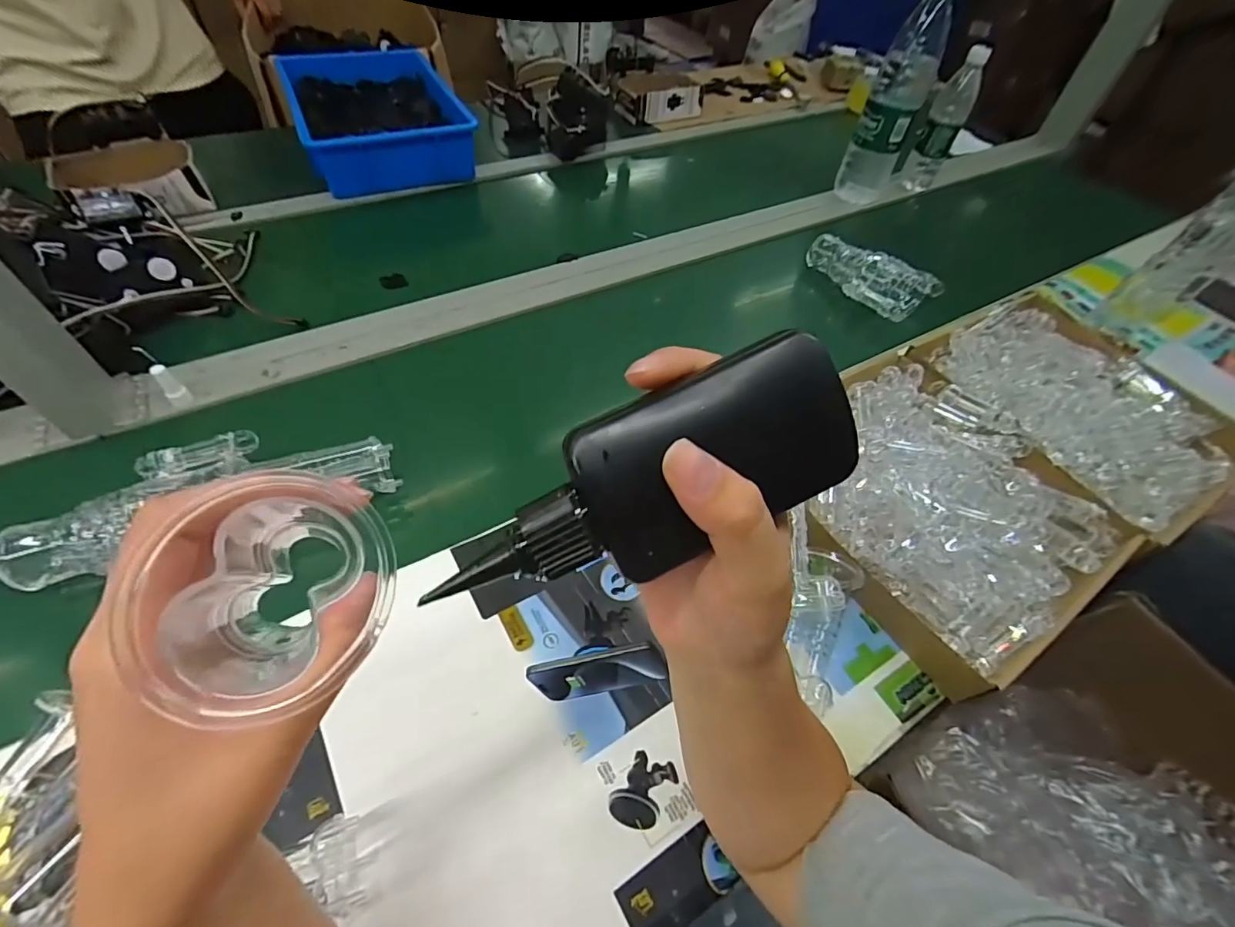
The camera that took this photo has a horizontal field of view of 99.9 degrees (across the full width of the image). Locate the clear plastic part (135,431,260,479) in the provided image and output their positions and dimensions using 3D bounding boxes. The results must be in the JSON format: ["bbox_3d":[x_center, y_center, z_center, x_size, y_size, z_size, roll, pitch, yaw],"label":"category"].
[{"bbox_3d":[-0.386,-0.010,0.479,0.094,0.021,0.027,-14,56,-16],"label":"clear plastic part"}]

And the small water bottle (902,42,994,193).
[{"bbox_3d":[0.634,-0.660,1.006,0.065,0.224,0.066,24,54,12],"label":"small water bottle"}]

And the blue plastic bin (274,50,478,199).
[{"bbox_3d":[-0.446,-0.648,0.965,0.263,0.086,0.409,-18,57,-18],"label":"blue plastic bin"}]

